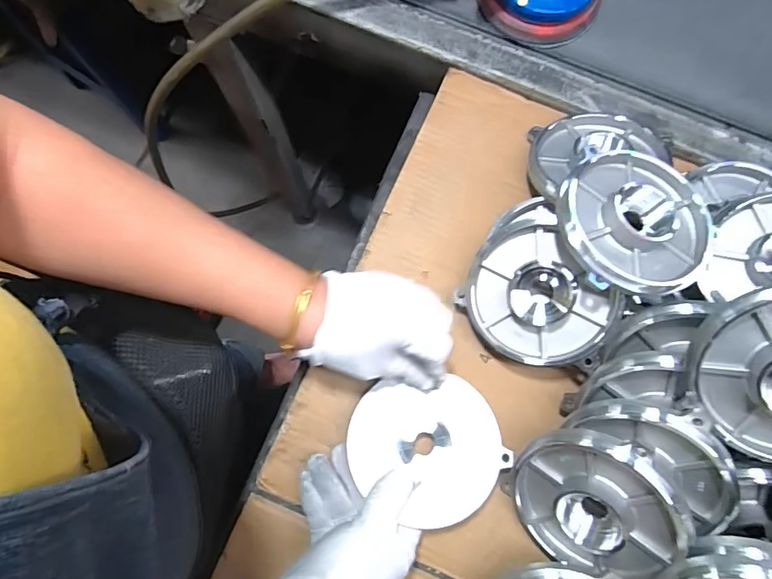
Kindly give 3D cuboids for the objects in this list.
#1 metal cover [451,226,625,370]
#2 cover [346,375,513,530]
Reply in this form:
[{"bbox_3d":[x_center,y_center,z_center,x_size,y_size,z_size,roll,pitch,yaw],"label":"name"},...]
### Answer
[{"bbox_3d":[0.115,0.011,0.360,0.095,0.025,0.114,-44,80,14],"label":"metal cover"},{"bbox_3d":[0.030,0.117,0.349,0.109,0.014,0.104,0,79,-1],"label":"cover"}]

